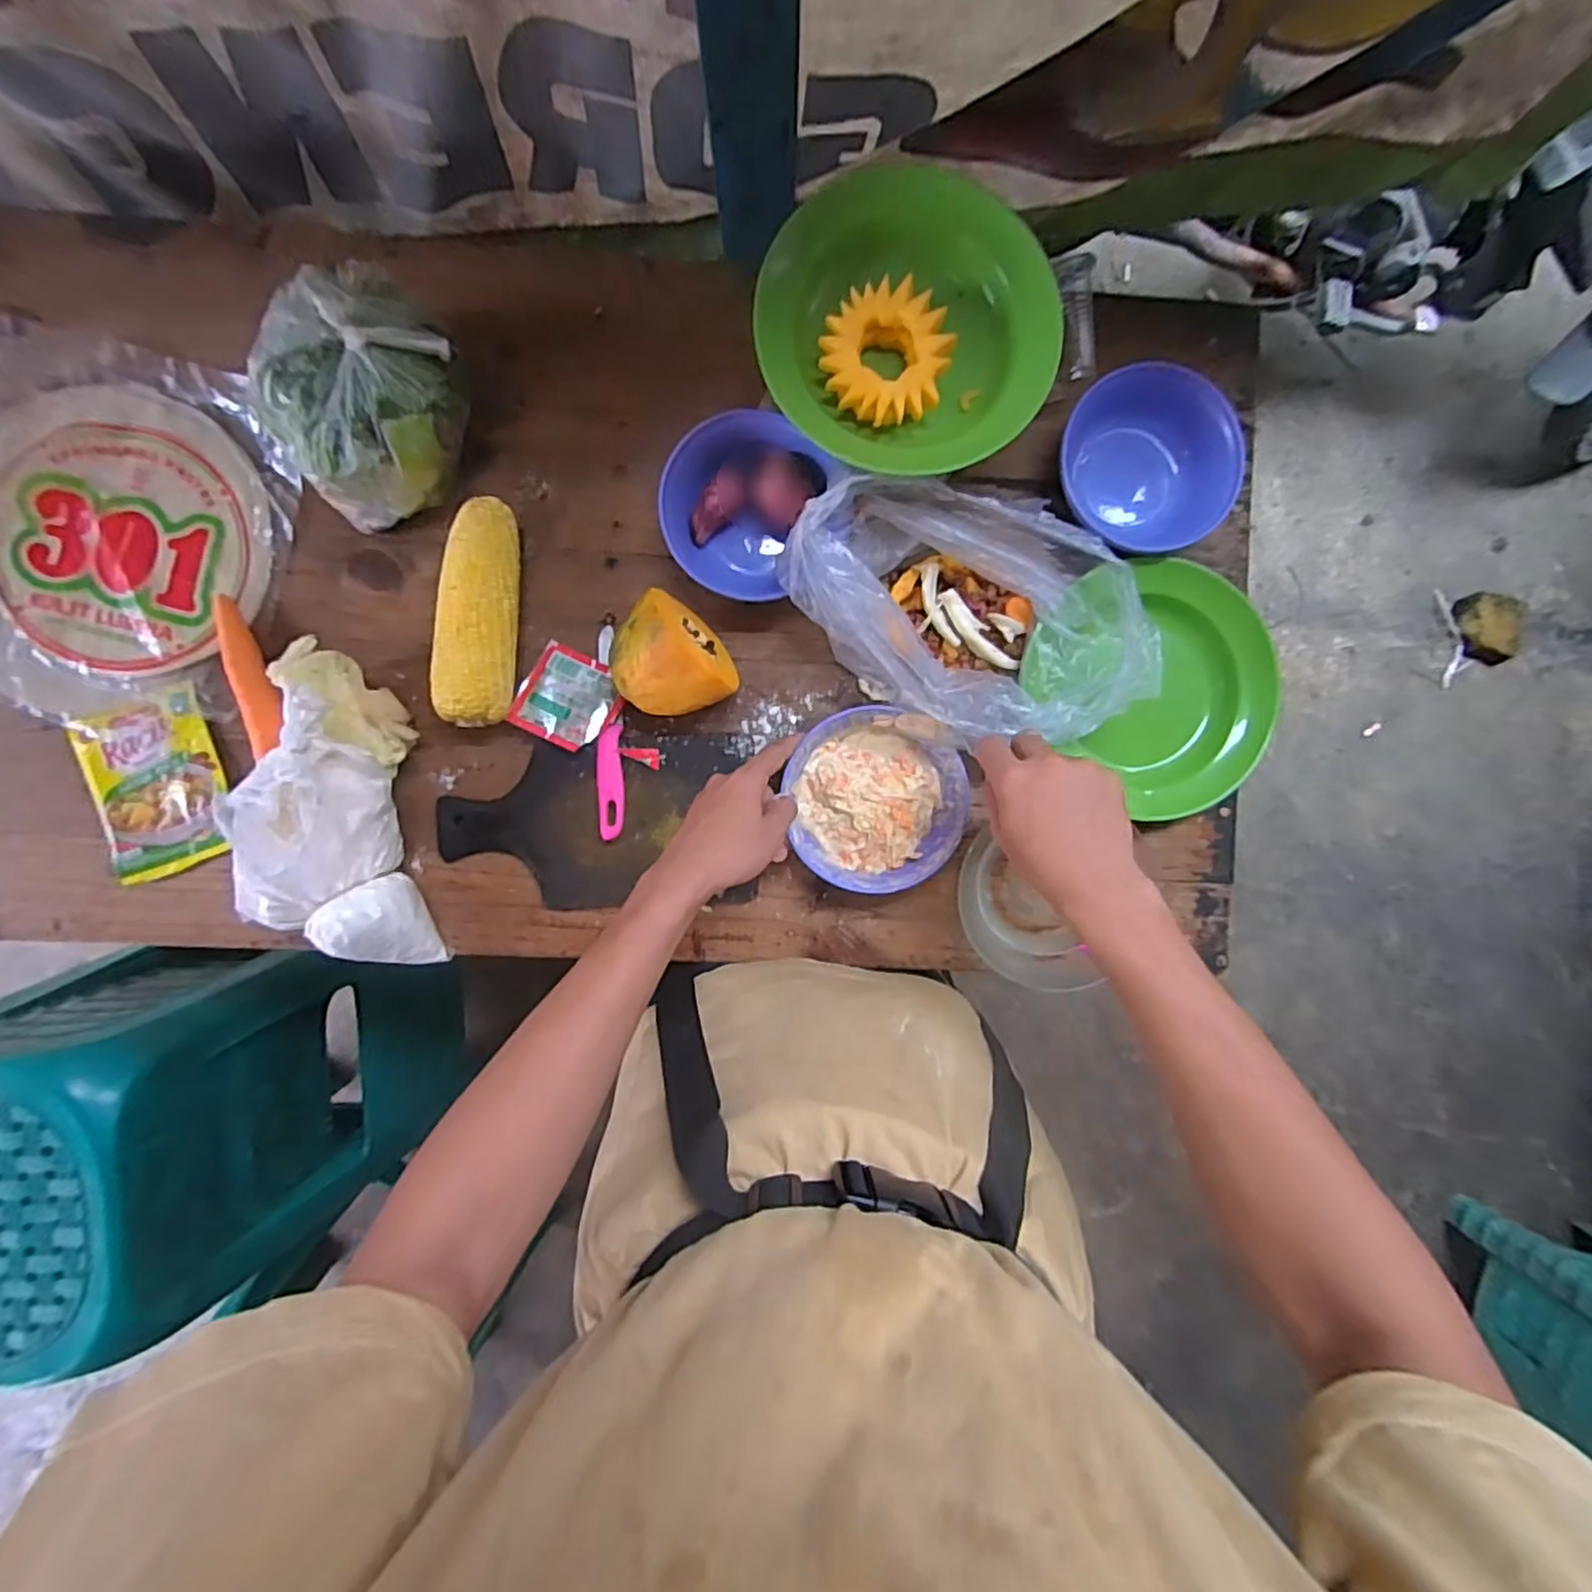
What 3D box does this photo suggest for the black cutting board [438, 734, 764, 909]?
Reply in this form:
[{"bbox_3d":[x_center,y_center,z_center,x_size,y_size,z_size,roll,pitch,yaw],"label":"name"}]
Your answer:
[{"bbox_3d":[-0.163,0.022,0.574,0.252,0.015,0.139,-1,94,-1],"label":"black cutting board"}]

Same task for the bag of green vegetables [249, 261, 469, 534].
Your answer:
[{"bbox_3d":[-0.312,-0.289,0.513,0.120,0.087,0.165,26,93,-2],"label":"bag of green vegetables"}]

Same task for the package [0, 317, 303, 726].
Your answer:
[{"bbox_3d":[-0.561,-0.212,0.560,0.270,0.030,0.298,17,94,-2],"label":"package"}]

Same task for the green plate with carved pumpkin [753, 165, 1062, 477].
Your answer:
[{"bbox_3d":[0.079,-0.336,0.499,0.205,0.044,0.213,0,94,-1],"label":"green plate with carved pumpkin"}]

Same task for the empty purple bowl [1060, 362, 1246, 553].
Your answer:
[{"bbox_3d":[0.296,-0.283,0.587,0.147,0.062,0.144,0,94,-1],"label":"empty purple bowl"}]

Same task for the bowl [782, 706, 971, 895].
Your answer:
[{"bbox_3d":[0.068,0.001,0.575,0.141,0.041,0.144,-10,94,0],"label":"bowl"}]

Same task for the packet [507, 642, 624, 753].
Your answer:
[{"bbox_3d":[-0.185,-0.080,0.567,0.078,0.005,0.075,25,74,3],"label":"packet"}]

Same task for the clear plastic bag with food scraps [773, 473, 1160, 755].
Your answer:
[{"bbox_3d":[0.134,-0.142,0.553,0.280,0.094,0.170,16,94,-2],"label":"clear plastic bag with food scraps"}]

